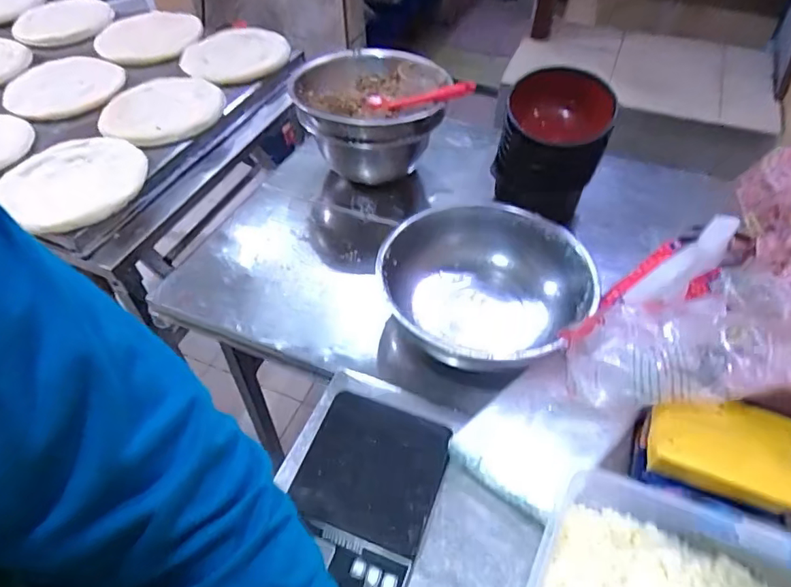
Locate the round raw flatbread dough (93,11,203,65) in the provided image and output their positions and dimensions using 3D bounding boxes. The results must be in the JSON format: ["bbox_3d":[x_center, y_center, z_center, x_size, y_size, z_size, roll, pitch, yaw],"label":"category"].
[{"bbox_3d":[-0.489,-0.528,1.054,0.198,0.017,0.232,2,50,2],"label":"round raw flatbread dough"}]

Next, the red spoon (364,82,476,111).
[{"bbox_3d":[0.032,-0.292,0.781,0.199,0.027,0.029,8,46,37],"label":"red spoon"}]

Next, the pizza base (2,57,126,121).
[{"bbox_3d":[-0.580,-0.368,0.921,0.171,0.016,0.177,9,51,8],"label":"pizza base"}]

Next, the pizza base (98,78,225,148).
[{"bbox_3d":[-0.392,-0.310,0.871,0.180,0.012,0.186,0,50,0],"label":"pizza base"}]

